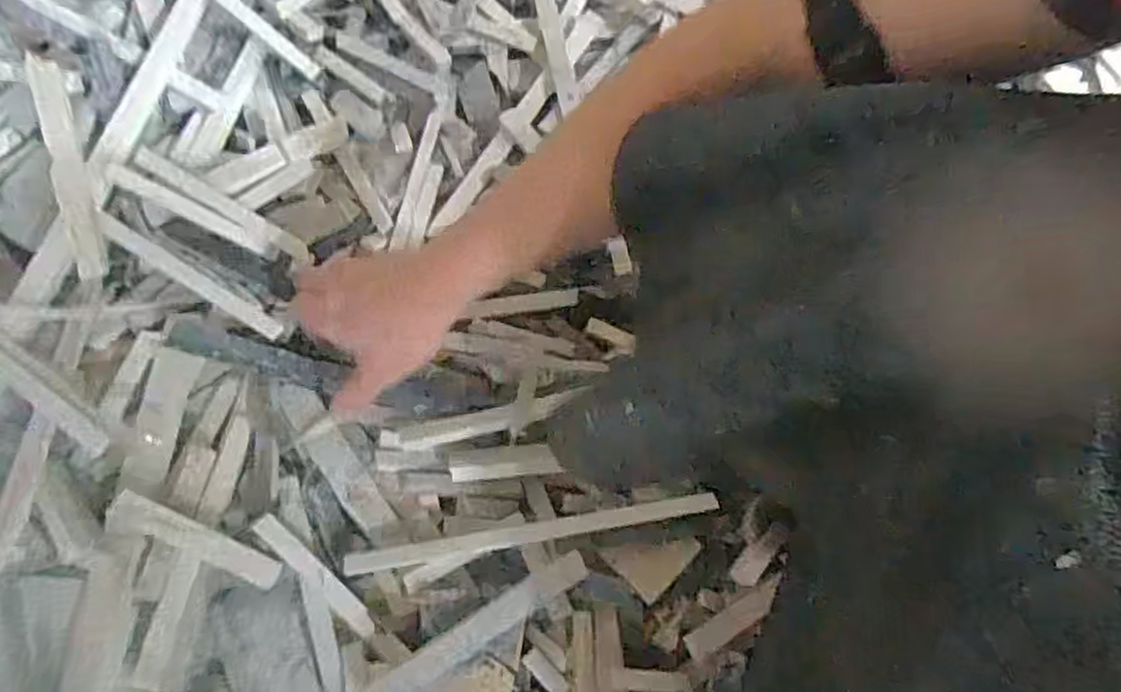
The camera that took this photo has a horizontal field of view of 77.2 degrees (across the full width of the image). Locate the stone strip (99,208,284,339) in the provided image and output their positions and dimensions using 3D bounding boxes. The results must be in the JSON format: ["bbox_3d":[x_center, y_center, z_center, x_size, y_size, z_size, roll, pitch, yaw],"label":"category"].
[{"bbox_3d":[-0.284,-0.052,0.542,0.154,0.012,0.016,34,64,-6],"label":"stone strip"}]

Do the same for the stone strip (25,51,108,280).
[{"bbox_3d":[-0.373,-0.139,0.530,0.021,0.015,0.188,-20,78,-11],"label":"stone strip"}]

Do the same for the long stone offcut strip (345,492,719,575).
[{"bbox_3d":[-0.017,0.135,0.517,0.270,0.019,0.017,-9,61,-6],"label":"long stone offcut strip"}]

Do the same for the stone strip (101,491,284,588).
[{"bbox_3d":[-0.244,0.131,0.469,0.115,0.012,0.024,26,62,-7],"label":"stone strip"}]

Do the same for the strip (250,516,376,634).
[{"bbox_3d":[-0.168,0.158,0.484,0.108,0.010,0.015,45,68,1],"label":"strip"}]

